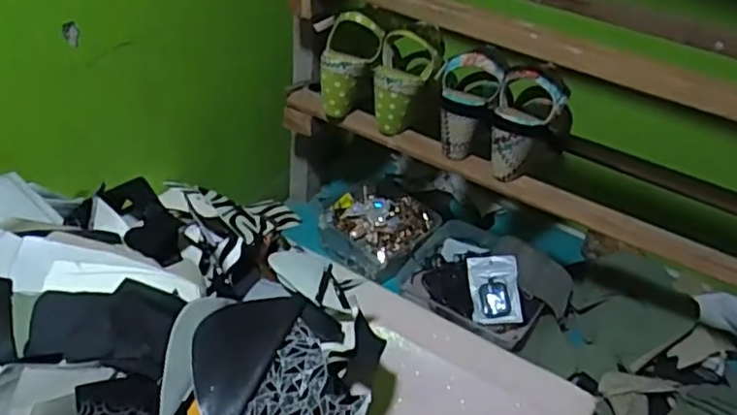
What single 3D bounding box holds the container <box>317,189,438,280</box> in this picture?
[{"bbox_3d":[0.015,0.029,1.048,0.165,0.071,0.166,-24,48,-34],"label":"container"}]

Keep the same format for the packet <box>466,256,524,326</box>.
[{"bbox_3d":[0.180,0.116,0.917,0.068,0.010,0.103,-8,64,13],"label":"packet"}]

